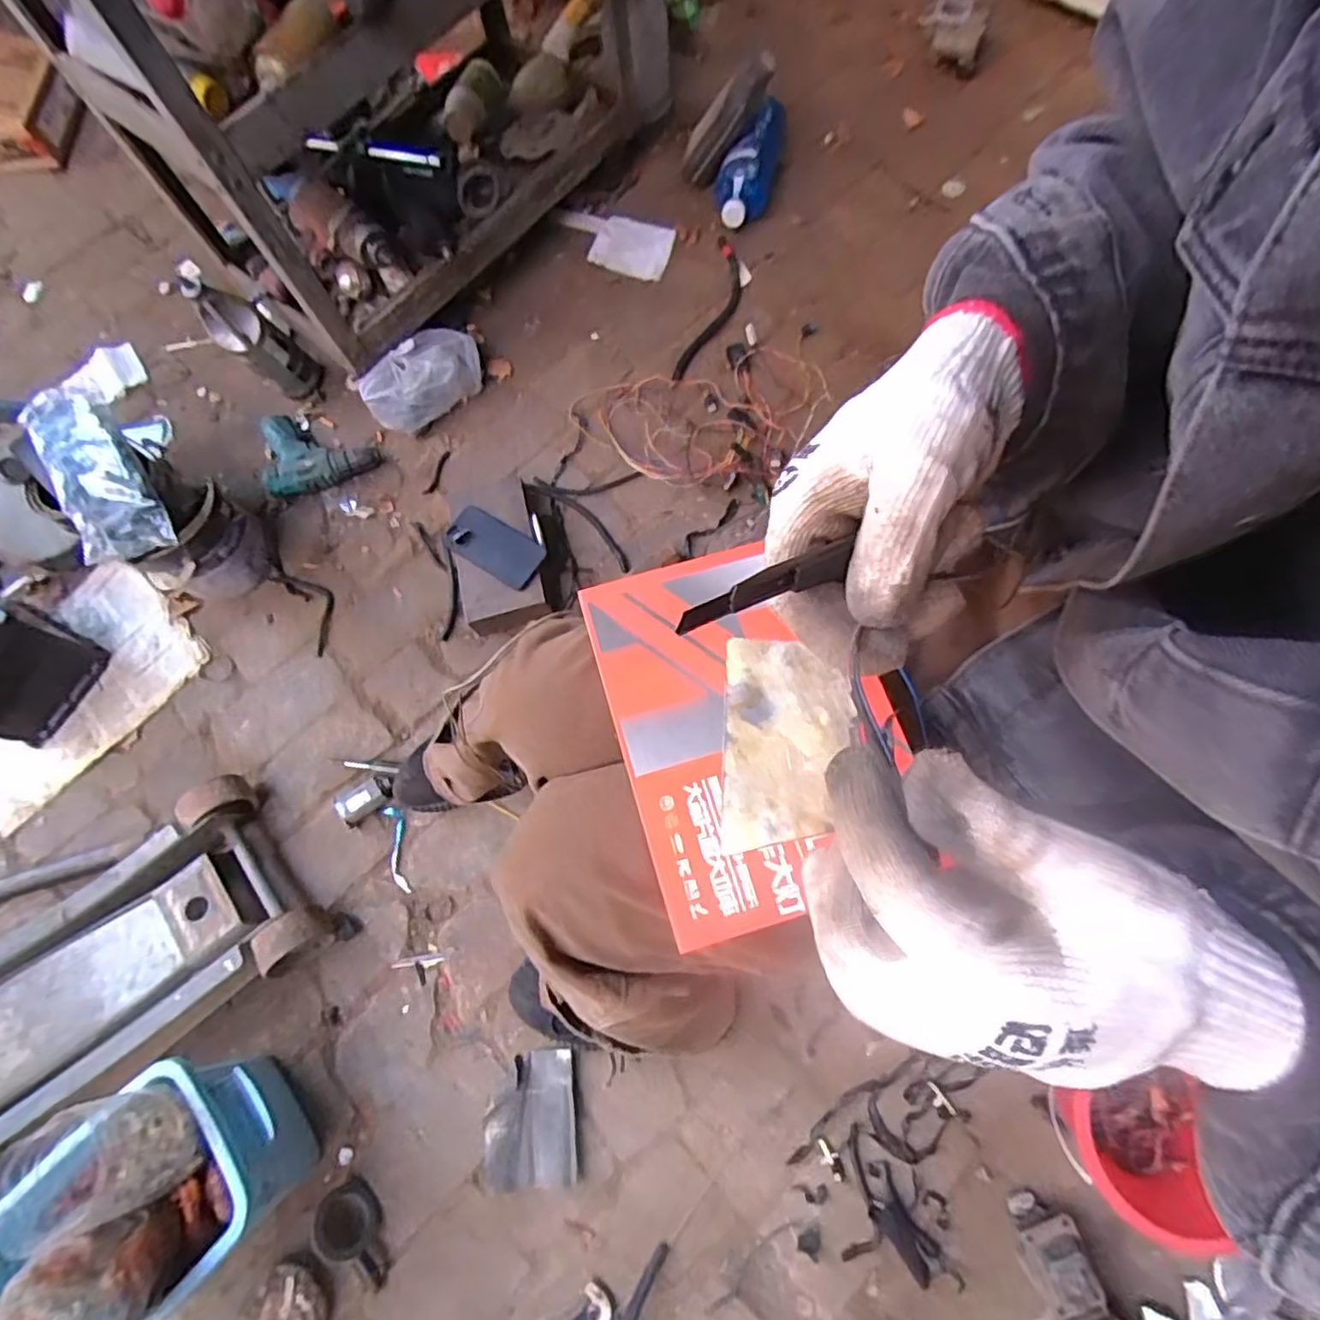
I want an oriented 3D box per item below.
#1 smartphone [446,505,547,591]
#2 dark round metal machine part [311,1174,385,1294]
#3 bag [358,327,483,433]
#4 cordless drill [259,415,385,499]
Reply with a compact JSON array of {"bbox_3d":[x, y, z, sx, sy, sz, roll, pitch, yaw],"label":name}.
[{"bbox_3d":[-0.237,-0.164,0.955,0.142,0.009,0.082,30,64,6],"label":"smartphone"},{"bbox_3d":[-0.334,0.634,0.726,0.107,0.041,0.058,39,78,14],"label":"dark round metal machine part"},{"bbox_3d":[-0.374,-0.449,1.061,0.199,0.101,0.091,-36,72,-8],"label":"bag"},{"bbox_3d":[-0.548,-0.340,1.075,0.176,0.053,0.143,-10,71,0],"label":"cordless drill"}]

